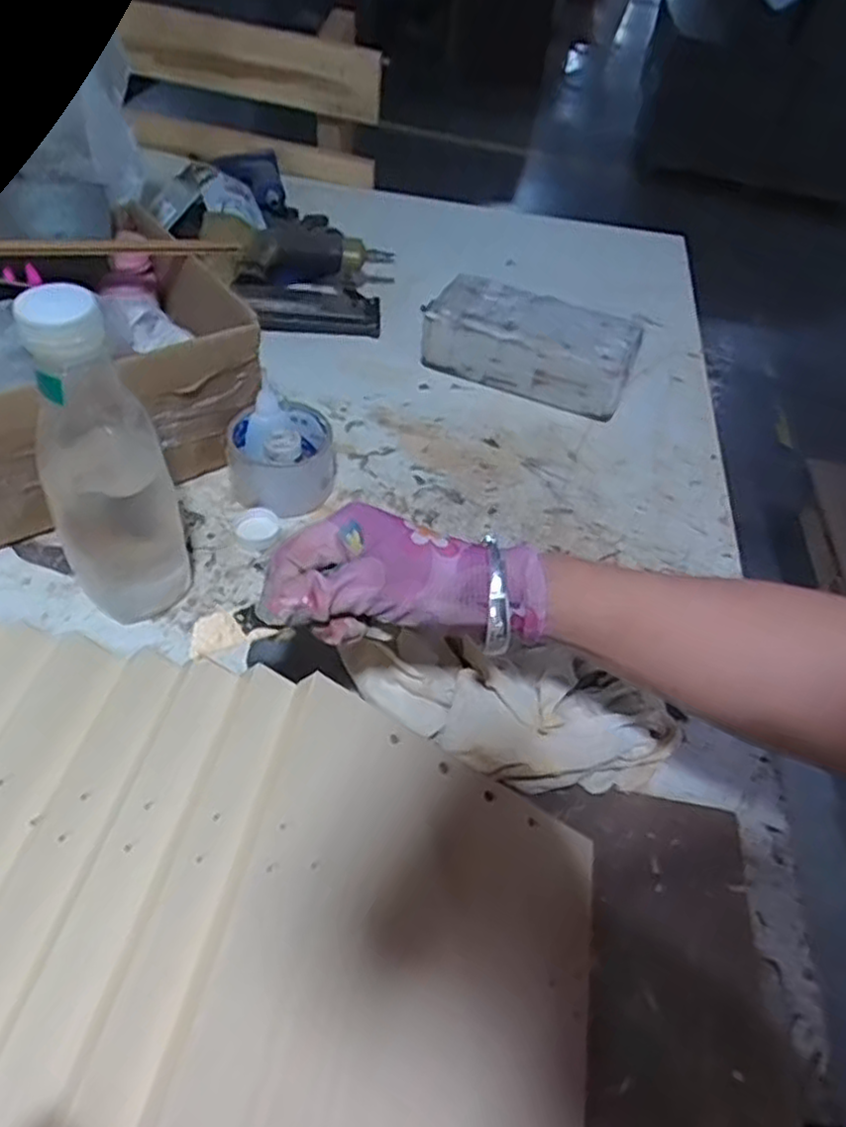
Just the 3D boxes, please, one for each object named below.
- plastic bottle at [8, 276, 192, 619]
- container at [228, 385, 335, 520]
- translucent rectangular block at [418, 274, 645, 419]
[{"bbox_3d":[-0.190,-0.056,0.443,0.069,0.218,0.058,-10,48,-16],"label":"plastic bottle"},{"bbox_3d":[-0.117,-0.089,0.602,0.085,0.063,0.088,-6,48,-13],"label":"container"},{"bbox_3d":[0.107,-0.218,0.738,0.209,0.073,0.082,21,48,13],"label":"translucent rectangular block"}]

